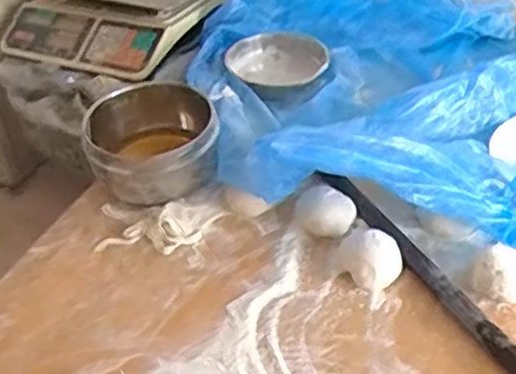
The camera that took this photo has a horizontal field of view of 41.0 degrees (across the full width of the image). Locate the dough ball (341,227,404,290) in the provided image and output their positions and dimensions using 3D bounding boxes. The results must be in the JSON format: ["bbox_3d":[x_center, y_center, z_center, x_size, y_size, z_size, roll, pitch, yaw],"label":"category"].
[{"bbox_3d":[0.116,0.070,0.709,0.062,0.037,0.058,-3,40,3],"label":"dough ball"}]

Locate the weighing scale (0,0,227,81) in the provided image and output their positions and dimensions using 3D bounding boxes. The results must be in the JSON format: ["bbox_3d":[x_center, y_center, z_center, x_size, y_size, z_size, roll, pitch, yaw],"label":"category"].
[{"bbox_3d":[-0.250,-0.321,1.194,0.344,0.102,0.320,17,44,25],"label":"weighing scale"}]

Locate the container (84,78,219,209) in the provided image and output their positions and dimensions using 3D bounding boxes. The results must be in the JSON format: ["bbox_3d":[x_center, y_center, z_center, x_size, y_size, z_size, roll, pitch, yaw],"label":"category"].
[{"bbox_3d":[-0.125,-0.044,0.832,0.151,0.094,0.141,-16,41,-13],"label":"container"}]

